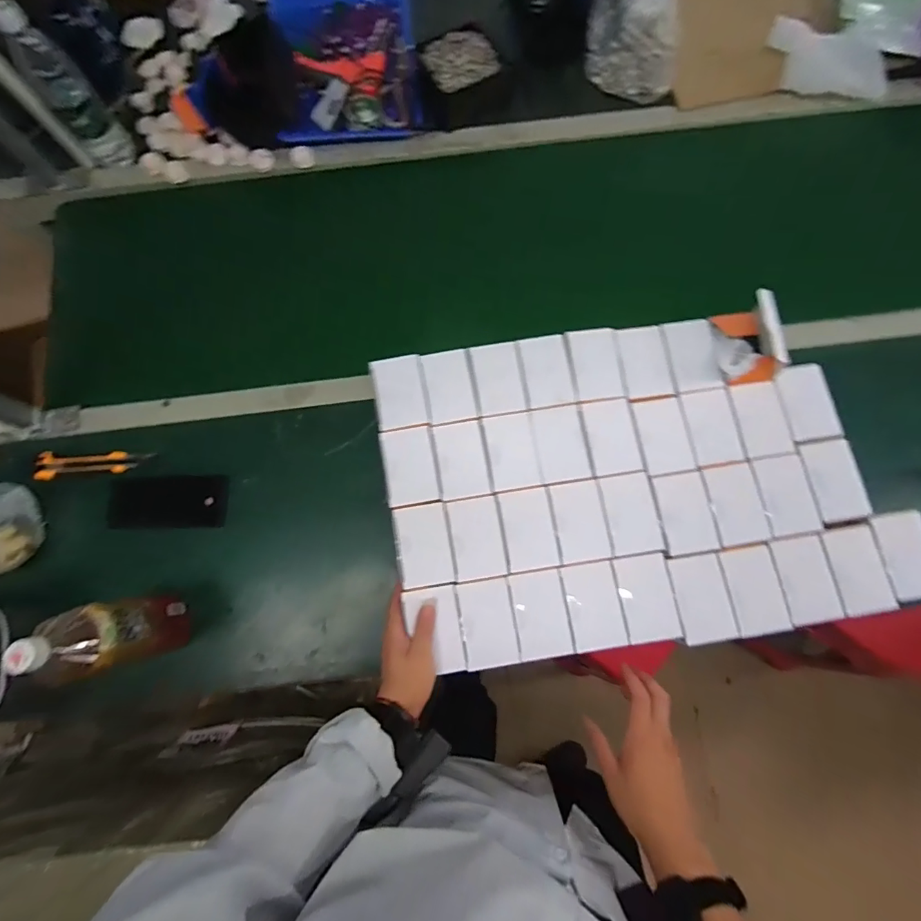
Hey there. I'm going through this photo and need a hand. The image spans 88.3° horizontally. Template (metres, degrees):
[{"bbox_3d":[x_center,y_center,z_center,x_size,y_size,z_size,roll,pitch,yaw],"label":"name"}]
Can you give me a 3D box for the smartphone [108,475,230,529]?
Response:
[{"bbox_3d":[-0.434,0.061,0.699,0.183,0.011,0.075,-2,79,6],"label":"smartphone"}]

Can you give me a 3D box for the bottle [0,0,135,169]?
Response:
[{"bbox_3d":[-0.601,-0.555,0.723,0.074,0.211,0.059,-41,80,-7],"label":"bottle"}]

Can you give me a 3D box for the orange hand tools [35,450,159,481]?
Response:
[{"bbox_3d":[-0.535,0.006,0.693,0.149,0.021,0.041,-1,77,1],"label":"orange hand tools"}]

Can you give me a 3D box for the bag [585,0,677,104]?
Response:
[{"bbox_3d":[0.306,-0.751,0.820,0.167,0.105,0.185,13,78,4],"label":"bag"}]

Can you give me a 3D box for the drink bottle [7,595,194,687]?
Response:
[{"bbox_3d":[-0.402,0.205,0.551,0.070,0.212,0.076,-15,77,-2],"label":"drink bottle"}]

